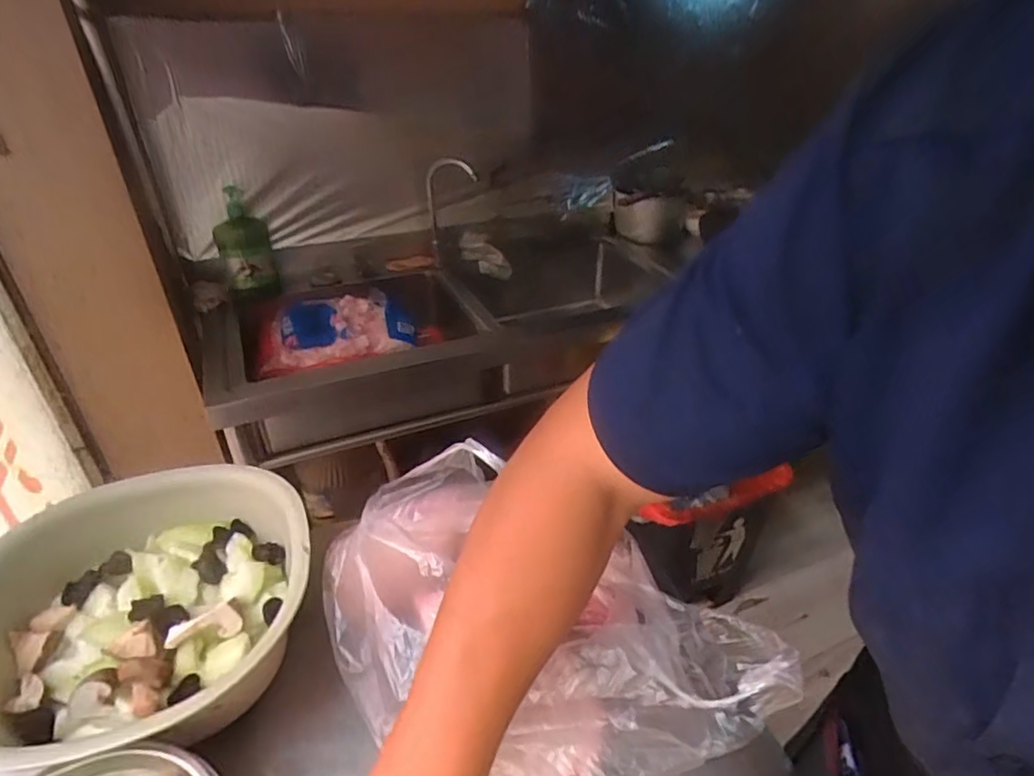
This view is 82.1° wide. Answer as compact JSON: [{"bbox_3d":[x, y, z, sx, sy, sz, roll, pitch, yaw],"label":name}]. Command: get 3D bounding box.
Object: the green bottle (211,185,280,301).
[{"bbox_3d":[-0.618,-0.312,1.359,0.116,0.247,0.131,-16,35,-23],"label":"green bottle"}]

